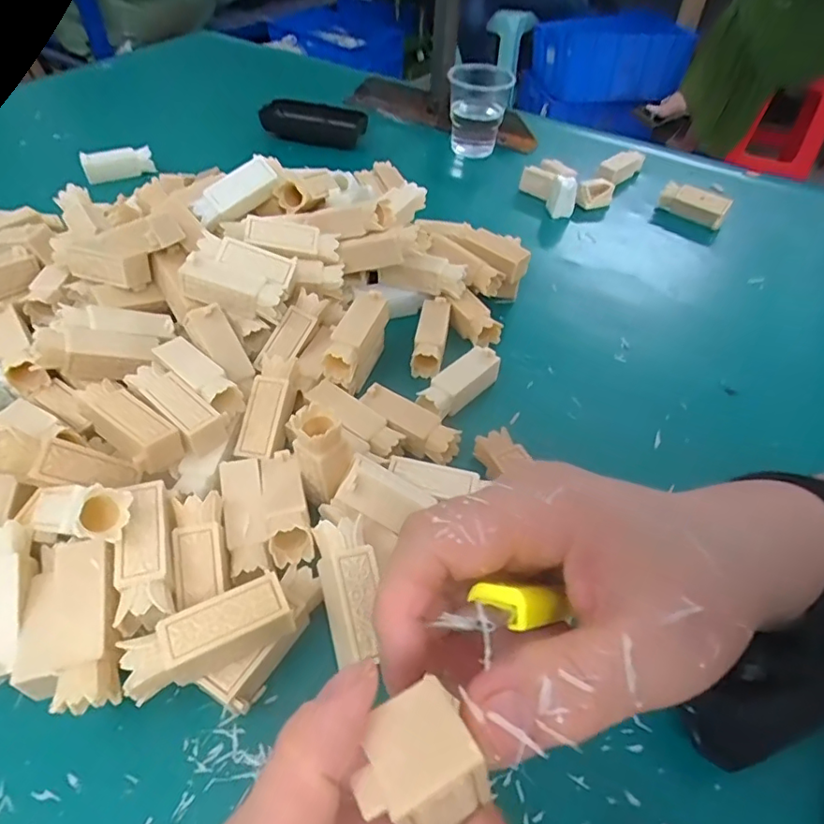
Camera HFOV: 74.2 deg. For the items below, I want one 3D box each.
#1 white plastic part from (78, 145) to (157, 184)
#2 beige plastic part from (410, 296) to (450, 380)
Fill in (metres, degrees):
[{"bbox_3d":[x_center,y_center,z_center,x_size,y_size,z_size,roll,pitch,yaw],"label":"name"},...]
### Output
[{"bbox_3d":[-0.272,-0.232,0.506,0.059,0.022,0.017,-20,53,-21],"label":"white plastic part"},{"bbox_3d":[0.013,-0.053,0.368,0.019,0.016,0.061,8,48,3],"label":"beige plastic part"}]

